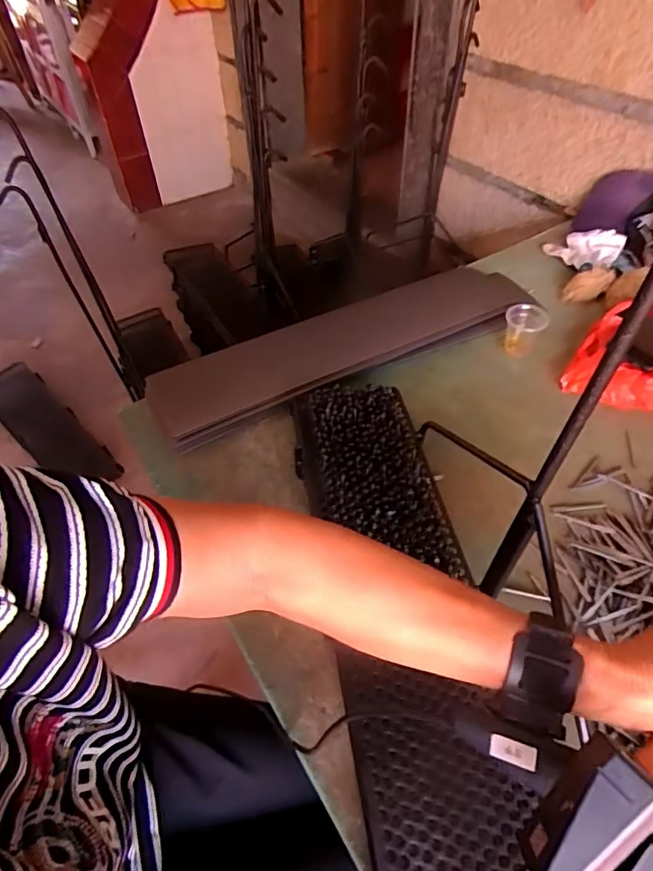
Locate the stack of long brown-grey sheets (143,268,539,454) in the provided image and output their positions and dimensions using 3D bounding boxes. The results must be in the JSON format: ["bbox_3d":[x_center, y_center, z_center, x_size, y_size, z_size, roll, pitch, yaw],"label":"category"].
[{"bbox_3d":[0.040,-0.146,0.807,0.619,0.031,0.148,-23,52,-17],"label":"stack of long brown-grey sheets"}]

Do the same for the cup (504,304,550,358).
[{"bbox_3d":[0.315,-0.166,0.824,0.061,0.064,0.055,17,52,16],"label":"cup"}]

